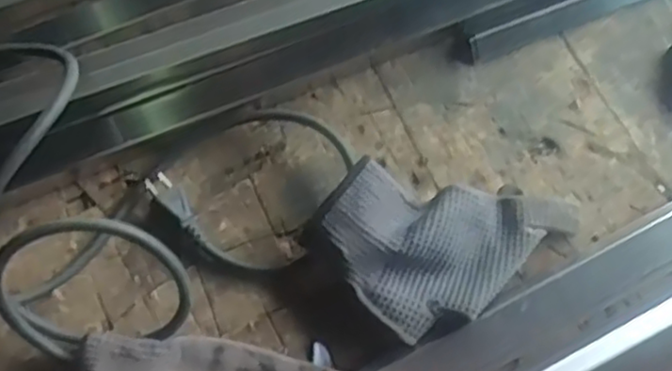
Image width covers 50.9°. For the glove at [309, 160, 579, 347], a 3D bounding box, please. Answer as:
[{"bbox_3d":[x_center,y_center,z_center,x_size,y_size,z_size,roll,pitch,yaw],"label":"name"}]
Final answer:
[{"bbox_3d":[0.076,0.028,0.522,0.159,0.045,0.133,-42,79,-12],"label":"glove"}]

